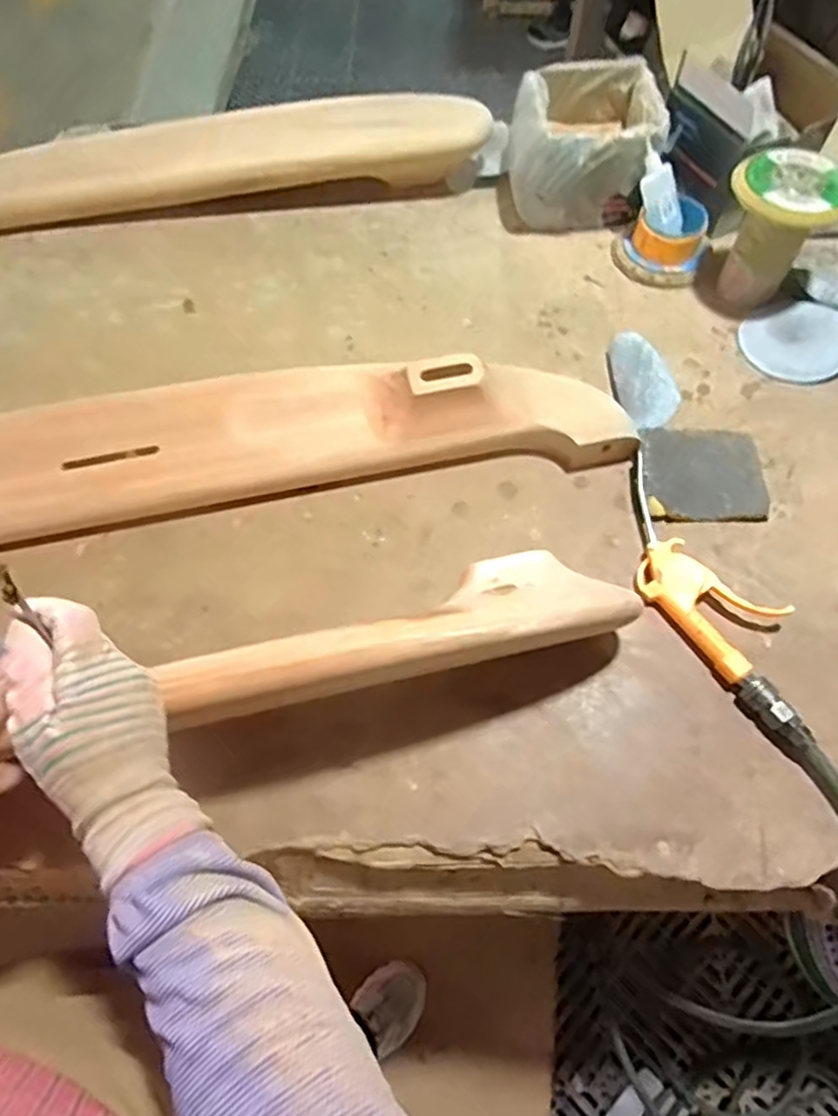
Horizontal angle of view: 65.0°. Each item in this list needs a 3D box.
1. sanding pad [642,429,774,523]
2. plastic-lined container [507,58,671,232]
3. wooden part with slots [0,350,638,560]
[{"bbox_3d":[0.274,-0.083,0.636,0.118,0.014,0.099,2,69,-3],"label":"sanding pad"},{"bbox_3d":[0.196,-0.493,0.788,0.169,0.110,0.143,2,66,3],"label":"plastic-lined container"},{"bbox_3d":[-0.223,-0.108,0.643,0.839,0.076,0.157,-9,66,-2],"label":"wooden part with slots"}]

